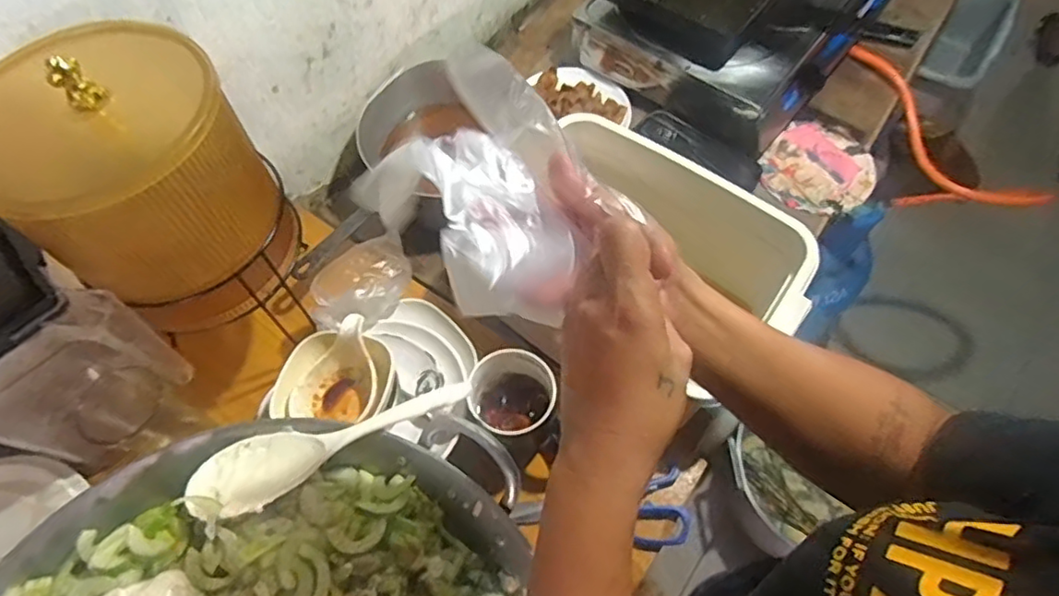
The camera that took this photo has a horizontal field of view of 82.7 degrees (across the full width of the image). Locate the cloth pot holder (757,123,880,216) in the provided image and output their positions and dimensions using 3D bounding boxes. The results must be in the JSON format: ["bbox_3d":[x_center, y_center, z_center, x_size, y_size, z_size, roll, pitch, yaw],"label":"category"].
[{"bbox_3d":[0.431,-0.194,0.889,0.150,0.031,0.167,38,69,20],"label":"cloth pot holder"}]

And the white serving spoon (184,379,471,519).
[{"bbox_3d":[-0.159,0.118,0.486,0.229,0.028,0.069,-17,62,-7],"label":"white serving spoon"}]

